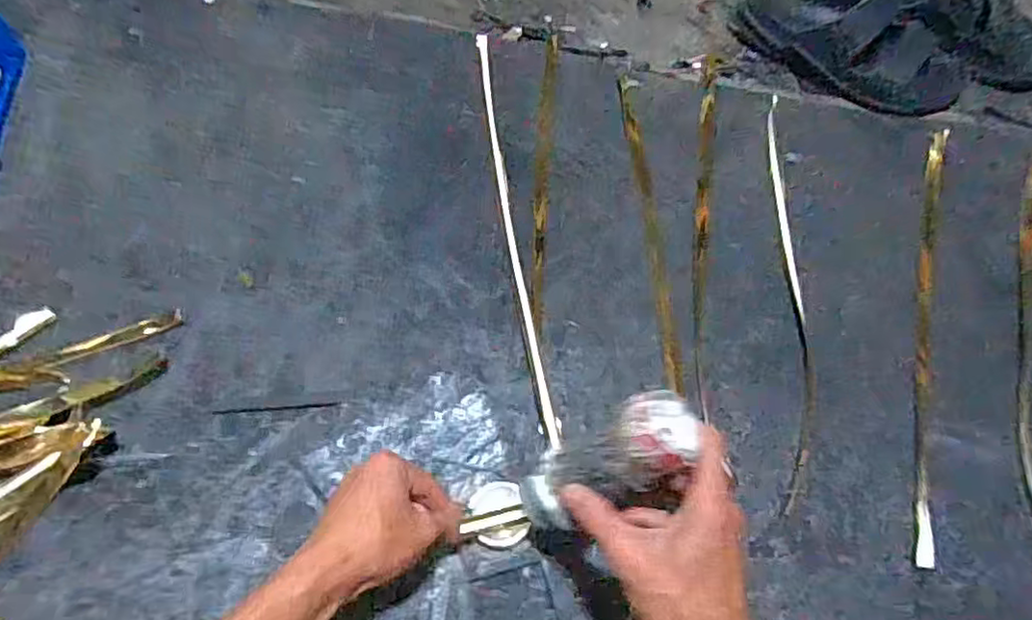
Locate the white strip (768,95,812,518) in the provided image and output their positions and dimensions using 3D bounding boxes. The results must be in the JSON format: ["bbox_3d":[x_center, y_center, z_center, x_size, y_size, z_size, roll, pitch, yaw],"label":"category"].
[{"bbox_3d":[0.272,-0.025,0.638,0.031,0.012,0.433,7,66,-2],"label":"white strip"}]

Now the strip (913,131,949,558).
[{"bbox_3d":[0.395,0.008,0.622,0.027,0.011,0.451,14,69,7],"label":"strip"}]

